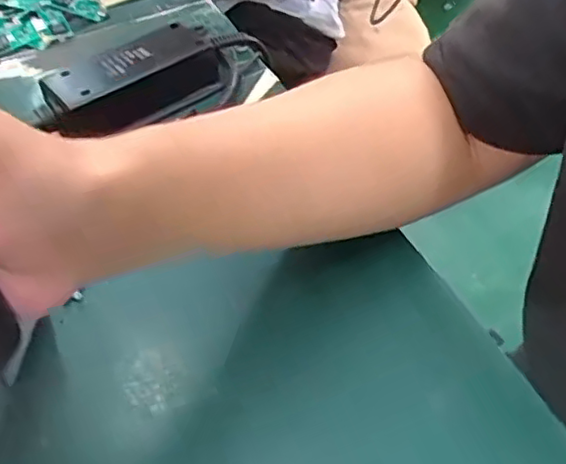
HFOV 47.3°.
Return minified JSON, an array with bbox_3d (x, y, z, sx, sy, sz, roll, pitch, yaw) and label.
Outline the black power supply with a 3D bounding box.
[{"bbox_3d":[-0.103,-0.107,0.455,0.124,0.032,0.062,-32,50,-23],"label":"black power supply"}]

